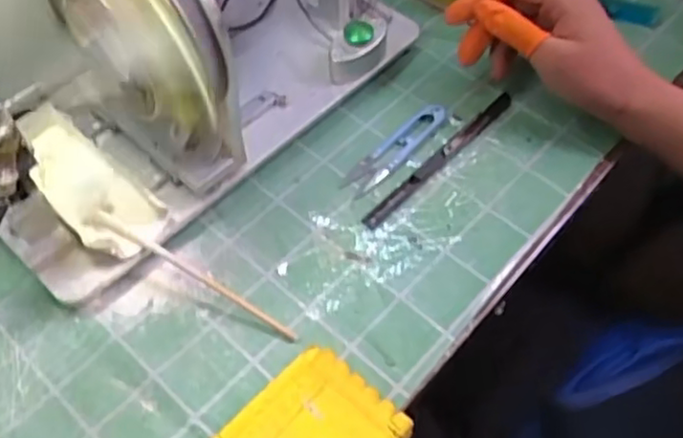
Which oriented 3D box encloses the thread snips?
[{"bbox_3d":[0.043,-0.053,0.512,0.102,0.009,0.027,-38,63,-22],"label":"thread snips"}]

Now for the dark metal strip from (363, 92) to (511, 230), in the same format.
[{"bbox_3d":[0.075,-0.046,0.508,0.163,0.006,0.012,-40,64,-23],"label":"dark metal strip"}]

